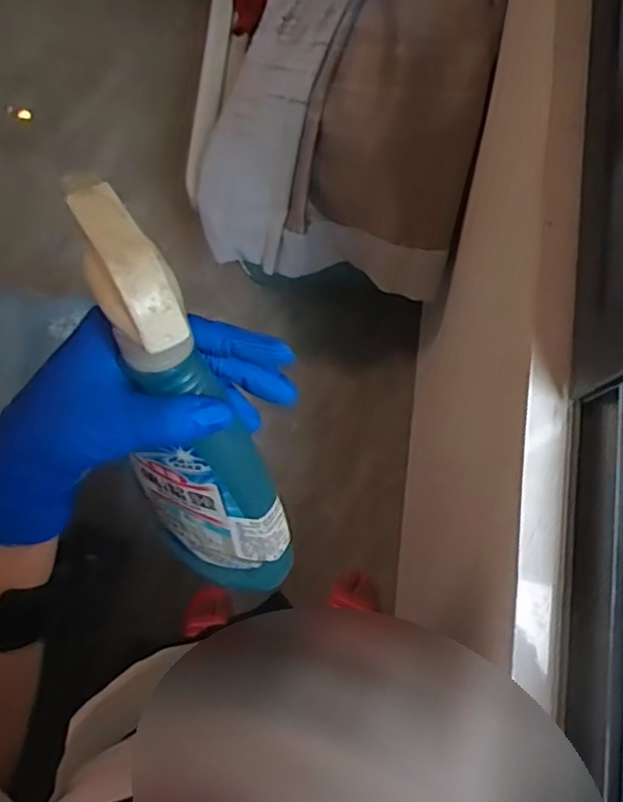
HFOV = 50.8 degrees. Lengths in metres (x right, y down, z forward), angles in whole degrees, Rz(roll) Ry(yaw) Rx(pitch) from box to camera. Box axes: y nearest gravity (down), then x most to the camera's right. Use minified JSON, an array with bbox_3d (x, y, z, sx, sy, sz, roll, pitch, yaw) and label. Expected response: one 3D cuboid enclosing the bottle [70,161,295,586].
[{"bbox_3d":[-0.063,0.025,0.337,0.076,0.271,0.060,-10,48,-1],"label":"bottle"}]

